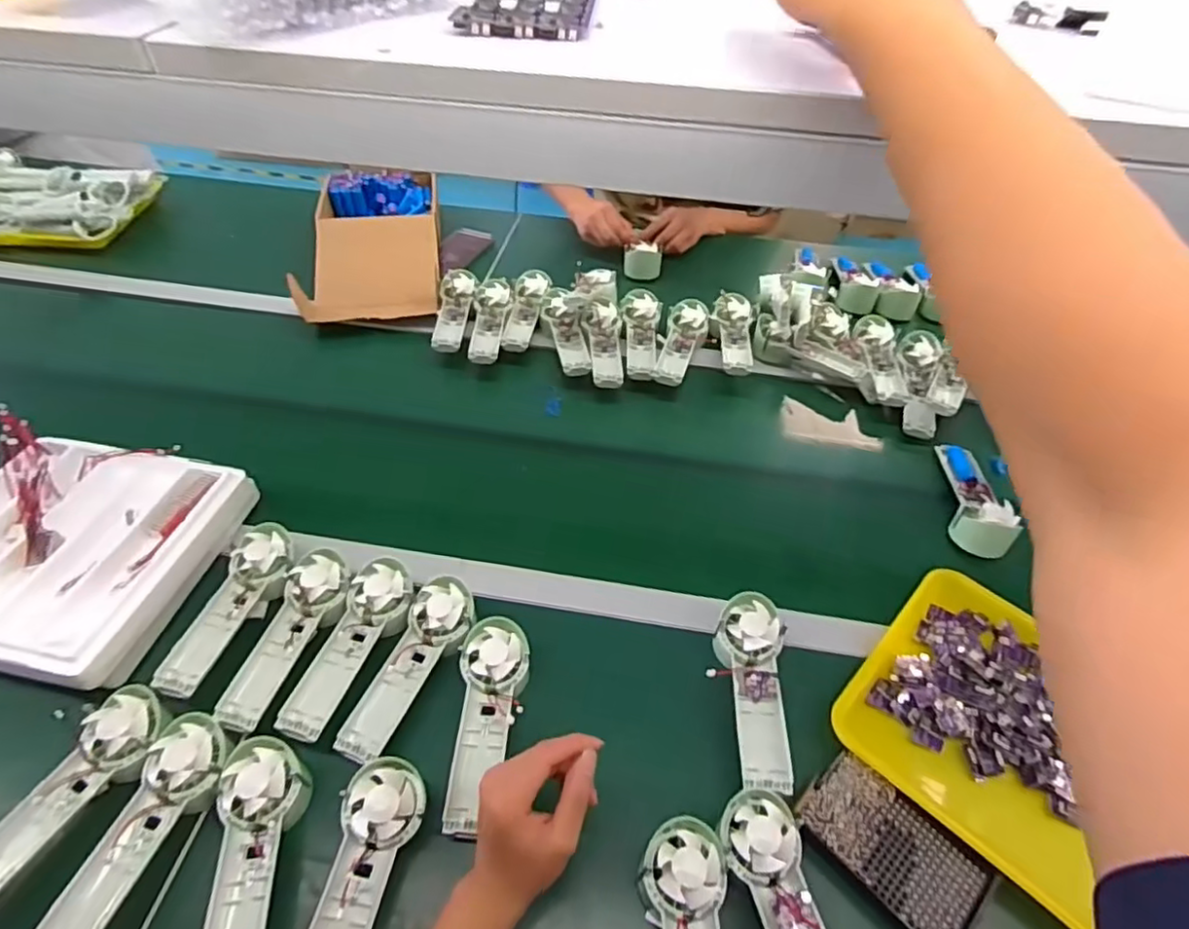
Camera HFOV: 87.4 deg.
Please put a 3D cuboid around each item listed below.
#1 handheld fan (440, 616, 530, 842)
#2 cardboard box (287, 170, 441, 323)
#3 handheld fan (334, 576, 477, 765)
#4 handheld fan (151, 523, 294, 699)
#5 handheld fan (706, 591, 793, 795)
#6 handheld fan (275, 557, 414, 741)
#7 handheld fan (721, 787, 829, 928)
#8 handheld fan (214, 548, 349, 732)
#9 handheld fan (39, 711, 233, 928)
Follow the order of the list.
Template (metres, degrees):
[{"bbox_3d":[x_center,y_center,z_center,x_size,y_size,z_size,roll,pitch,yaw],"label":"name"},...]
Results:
[{"bbox_3d":[-0.100,0.225,0.552,0.064,0.028,0.179,8,60,4],"label":"handheld fan"},{"bbox_3d":[-0.376,-0.385,1.081,0.214,0.097,0.408,-5,48,-7],"label":"cardboard box"},{"bbox_3d":[-0.166,0.186,0.579,0.066,0.036,0.173,15,49,11],"label":"handheld fan"},{"bbox_3d":[-0.362,0.139,0.613,0.060,0.034,0.176,14,48,10],"label":"handheld fan"},{"bbox_3d":[0.146,0.203,0.576,0.064,0.031,0.175,6,47,3],"label":"handheld fan"},{"bbox_3d":[-0.227,0.168,0.587,0.064,0.027,0.176,11,48,7],"label":"handheld fan"},{"bbox_3d":[0.145,0.338,0.457,0.058,0.032,0.177,-8,48,-10],"label":"handheld fan"},{"bbox_3d":[-0.289,0.160,0.589,0.068,0.032,0.172,6,47,3],"label":"handheld fan"},{"bbox_3d":[-0.351,0.284,0.478,0.054,0.033,0.177,13,48,9],"label":"handheld fan"}]

